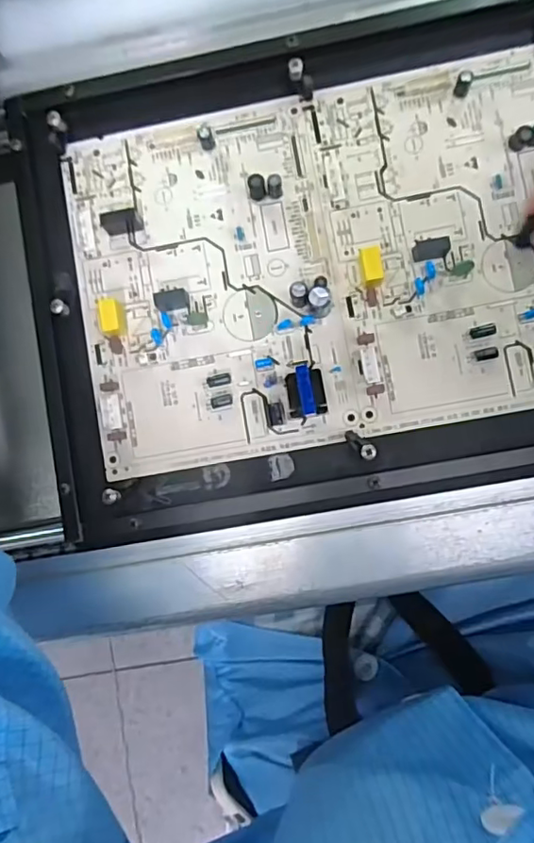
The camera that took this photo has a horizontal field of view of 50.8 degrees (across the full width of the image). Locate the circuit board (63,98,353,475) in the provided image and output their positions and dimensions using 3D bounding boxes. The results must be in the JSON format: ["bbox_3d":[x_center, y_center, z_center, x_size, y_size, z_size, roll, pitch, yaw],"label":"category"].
[{"bbox_3d":[-0.035,-0.077,0.312,0.142,0.023,0.194,-10,87,4],"label":"circuit board"}]

